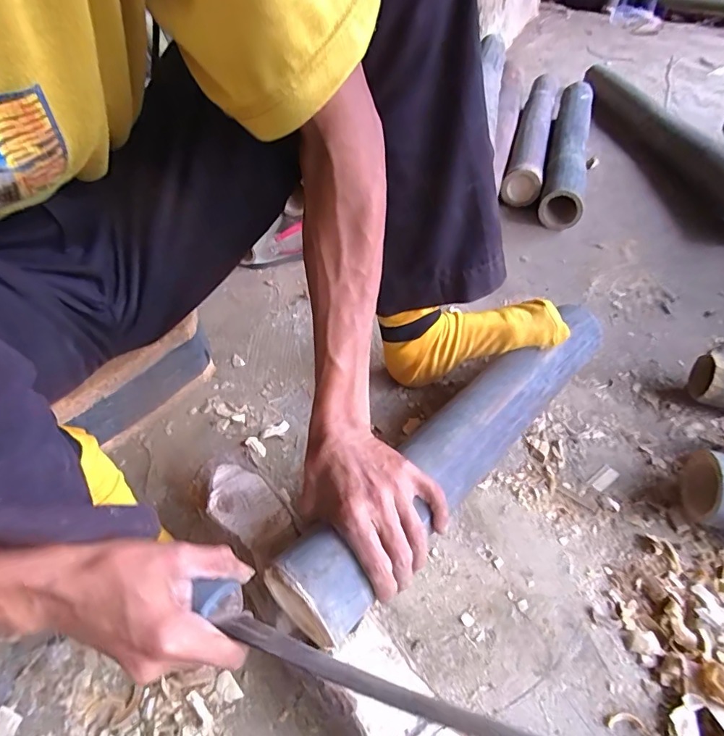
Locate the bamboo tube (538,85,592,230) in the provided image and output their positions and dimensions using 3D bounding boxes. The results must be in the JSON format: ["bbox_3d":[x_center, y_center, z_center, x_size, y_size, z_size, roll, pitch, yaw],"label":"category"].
[{"bbox_3d":[0.467,-0.514,1.027,0.079,0.089,0.636,14,50,13],"label":"bamboo tube"}]

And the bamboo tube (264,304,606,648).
[{"bbox_3d":[0.113,0.063,0.450,0.072,0.059,0.466,36,53,29],"label":"bamboo tube"}]

